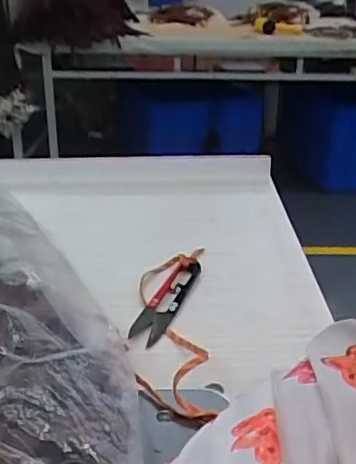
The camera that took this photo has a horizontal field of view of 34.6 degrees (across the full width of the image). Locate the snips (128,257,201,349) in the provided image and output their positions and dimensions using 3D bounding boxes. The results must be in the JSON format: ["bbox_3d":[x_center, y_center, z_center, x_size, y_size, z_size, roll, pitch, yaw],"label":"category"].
[{"bbox_3d":[-0.007,0.046,0.425,0.024,0.014,0.100,10,25,18],"label":"snips"}]

